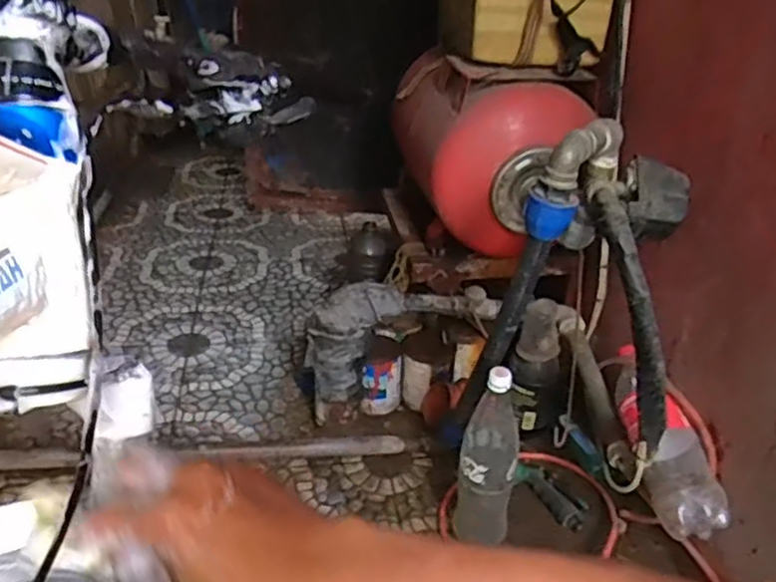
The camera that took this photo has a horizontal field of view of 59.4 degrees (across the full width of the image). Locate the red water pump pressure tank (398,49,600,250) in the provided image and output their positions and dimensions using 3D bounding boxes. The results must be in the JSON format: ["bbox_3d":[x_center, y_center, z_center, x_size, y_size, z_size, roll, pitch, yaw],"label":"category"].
[{"bbox_3d":[0.181,-0.291,1.286,0.277,0.271,0.490,-4,33,-13],"label":"red water pump pressure tank"}]

